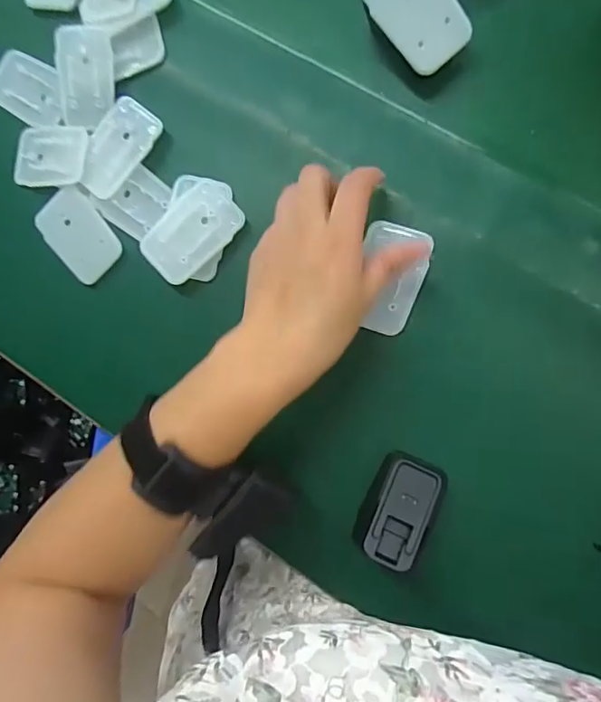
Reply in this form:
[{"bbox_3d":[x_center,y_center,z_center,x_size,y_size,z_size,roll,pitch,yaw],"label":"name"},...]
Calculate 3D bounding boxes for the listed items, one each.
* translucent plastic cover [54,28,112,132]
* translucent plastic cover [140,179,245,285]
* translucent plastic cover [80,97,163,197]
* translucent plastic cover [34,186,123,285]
[{"bbox_3d":[-0.156,-0.193,0.369,0.044,0.011,0.065,5,107,10],"label":"translucent plastic cover"},{"bbox_3d":[-0.074,-0.082,0.355,0.070,0.009,0.044,-41,83,1],"label":"translucent plastic cover"},{"bbox_3d":[-0.131,-0.145,0.372,0.039,0.006,0.070,32,89,7],"label":"translucent plastic cover"},{"bbox_3d":[-0.162,-0.085,0.380,0.044,0.014,0.063,-40,83,1],"label":"translucent plastic cover"}]

